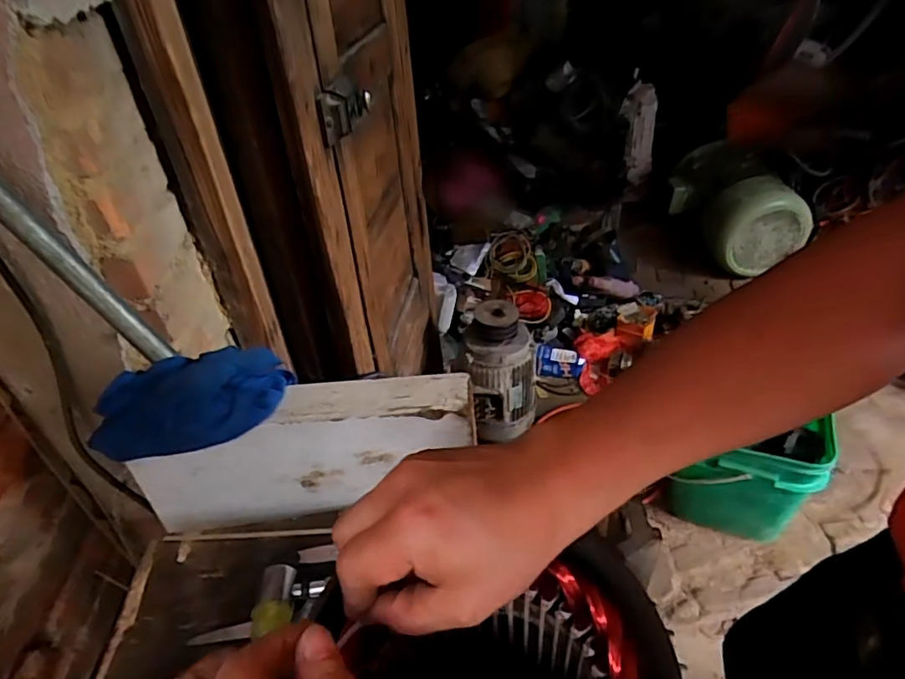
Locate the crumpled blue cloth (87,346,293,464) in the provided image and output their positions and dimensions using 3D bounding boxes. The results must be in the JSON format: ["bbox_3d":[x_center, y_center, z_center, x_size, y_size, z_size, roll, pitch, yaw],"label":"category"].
[{"bbox_3d":[-0.260,0.053,0.558,0.172,0.065,0.114,-10,38,-5],"label":"crumpled blue cloth"}]

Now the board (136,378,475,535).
[{"bbox_3d":[-0.150,0.123,0.599,0.340,0.144,0.060,-6,35,-3],"label":"board"}]

